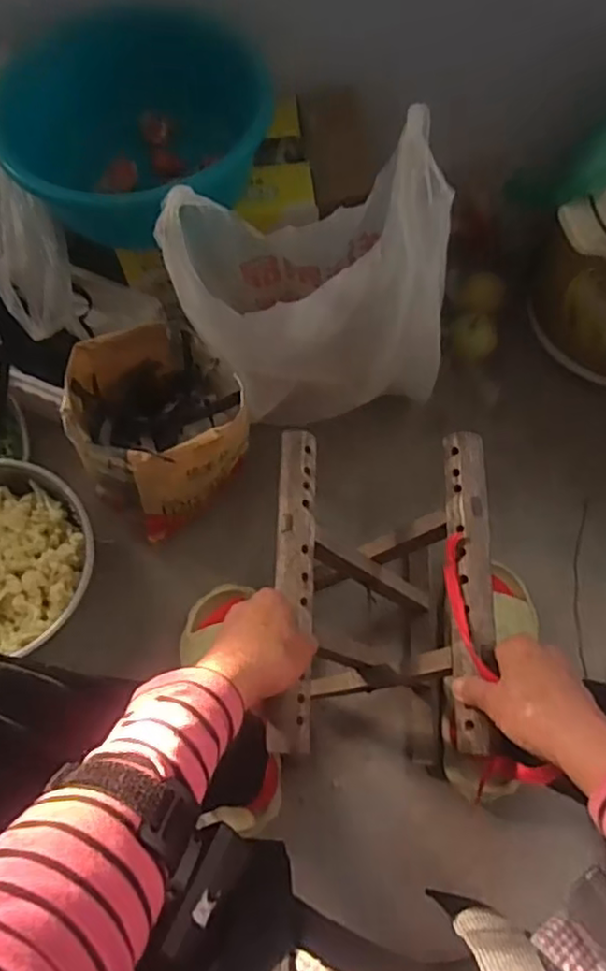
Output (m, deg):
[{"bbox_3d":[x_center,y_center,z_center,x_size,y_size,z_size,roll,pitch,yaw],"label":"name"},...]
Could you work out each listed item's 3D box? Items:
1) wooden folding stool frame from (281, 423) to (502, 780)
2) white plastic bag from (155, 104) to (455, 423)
[{"bbox_3d":[0.063,0.133,0.654,0.181,0.276,0.280,2,67,0],"label":"wooden folding stool frame"},{"bbox_3d":[0.010,-0.230,0.732,0.297,0.323,0.168,-7,67,-4],"label":"white plastic bag"}]

